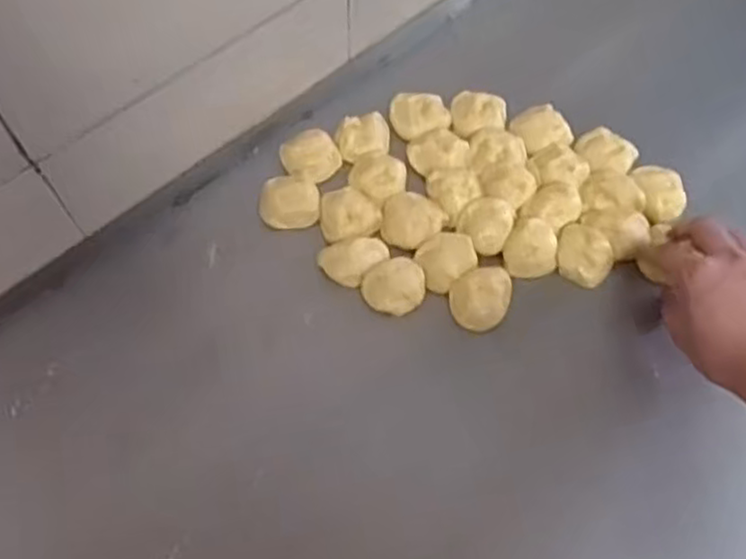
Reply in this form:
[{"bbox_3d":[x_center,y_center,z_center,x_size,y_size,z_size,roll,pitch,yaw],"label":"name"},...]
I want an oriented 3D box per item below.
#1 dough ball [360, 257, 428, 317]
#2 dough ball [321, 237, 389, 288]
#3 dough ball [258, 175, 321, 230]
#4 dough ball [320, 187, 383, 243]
[{"bbox_3d":[0.017,0.004,0.606,0.051,0.026,0.043,13,64,6],"label":"dough ball"},{"bbox_3d":[-0.014,-0.014,0.618,0.058,0.026,0.039,-14,64,-7],"label":"dough ball"},{"bbox_3d":[-0.074,-0.071,0.643,0.053,0.017,0.047,1,63,0],"label":"dough ball"},{"bbox_3d":[-0.020,-0.058,0.640,0.052,0.019,0.046,-9,64,-5],"label":"dough ball"}]

